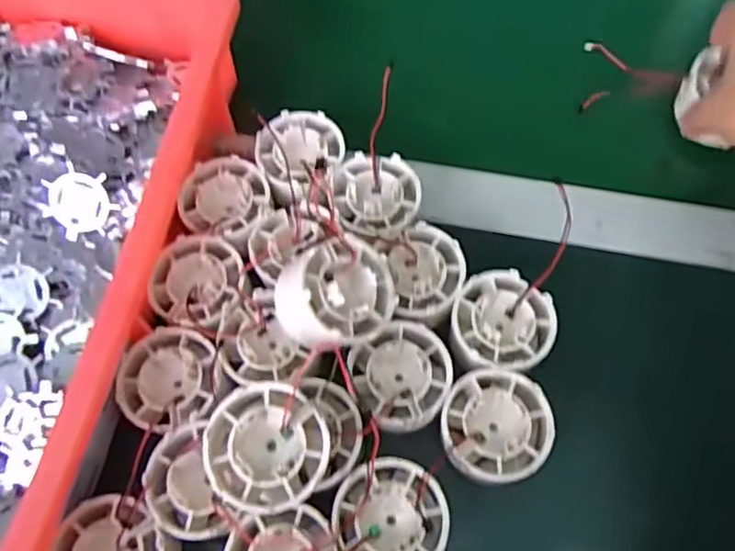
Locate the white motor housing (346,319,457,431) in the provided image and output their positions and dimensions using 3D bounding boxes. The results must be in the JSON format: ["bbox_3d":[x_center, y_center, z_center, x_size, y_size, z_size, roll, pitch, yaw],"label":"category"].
[{"bbox_3d":[0.019,0.051,0.309,0.048,0.022,0.048,-1,66,2],"label":"white motor housing"}]

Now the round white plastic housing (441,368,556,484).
[{"bbox_3d":[0.062,0.075,0.301,0.050,0.022,0.052,-1,66,2],"label":"round white plastic housing"}]

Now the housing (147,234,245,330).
[{"bbox_3d":[-0.090,0.004,0.332,0.046,0.023,0.050,-1,66,2],"label":"housing"}]

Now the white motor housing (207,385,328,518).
[{"bbox_3d":[-0.042,0.073,0.261,0.050,0.022,0.050,10,72,4],"label":"white motor housing"}]

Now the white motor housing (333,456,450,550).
[{"bbox_3d":[0.011,0.112,0.281,0.050,0.021,0.051,-1,66,2],"label":"white motor housing"}]

